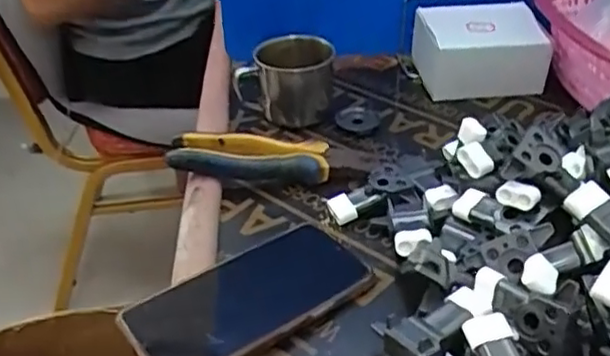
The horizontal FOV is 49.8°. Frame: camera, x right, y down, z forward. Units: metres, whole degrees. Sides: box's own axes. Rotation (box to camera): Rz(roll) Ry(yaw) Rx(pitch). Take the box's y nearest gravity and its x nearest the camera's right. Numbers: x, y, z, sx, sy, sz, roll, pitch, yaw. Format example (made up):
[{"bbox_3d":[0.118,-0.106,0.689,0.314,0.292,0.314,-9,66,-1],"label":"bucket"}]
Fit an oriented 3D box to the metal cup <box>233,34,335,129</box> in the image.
[{"bbox_3d":[-0.019,-0.096,0.638,0.092,0.069,0.092,-3,35,-1],"label":"metal cup"}]

